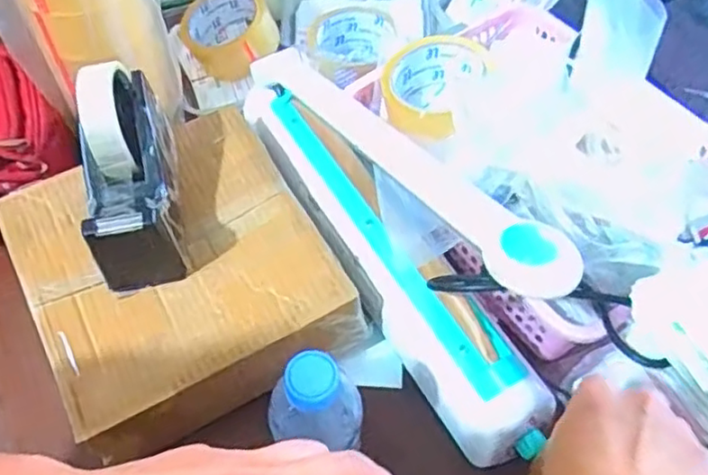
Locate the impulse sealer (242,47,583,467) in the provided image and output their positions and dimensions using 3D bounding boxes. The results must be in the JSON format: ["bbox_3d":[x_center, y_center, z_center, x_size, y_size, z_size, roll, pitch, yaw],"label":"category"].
[{"bbox_3d":[0.031,-0.028,0.508,0.097,0.152,0.391,-28,61,-16],"label":"impulse sealer"}]

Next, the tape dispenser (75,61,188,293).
[{"bbox_3d":[-0.173,-0.048,0.487,0.063,0.110,0.148,-13,58,-7],"label":"tape dispenser"}]

